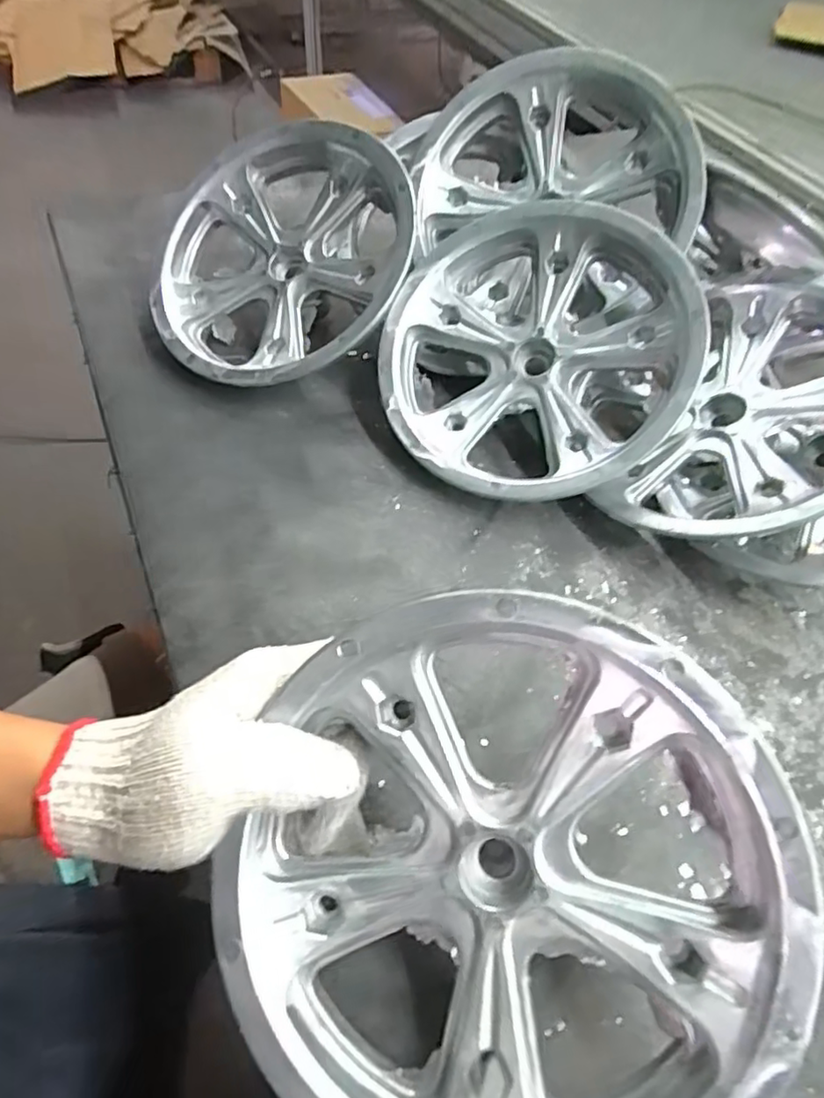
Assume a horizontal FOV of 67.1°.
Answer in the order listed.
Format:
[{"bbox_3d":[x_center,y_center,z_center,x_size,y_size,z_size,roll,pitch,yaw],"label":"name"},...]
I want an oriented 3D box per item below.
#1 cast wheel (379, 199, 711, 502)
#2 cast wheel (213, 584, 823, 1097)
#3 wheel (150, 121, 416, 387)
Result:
[{"bbox_3d":[0.085,-0.133,0.426,0.201,0.033,0.206,-3,77,15],"label":"cast wheel"},{"bbox_3d":[0.033,0.127,0.241,0.212,0.031,0.211,-1,84,9],"label":"cast wheel"},{"bbox_3d":[-0.091,-0.216,0.463,0.189,0.030,0.207,-4,75,17],"label":"wheel"}]

